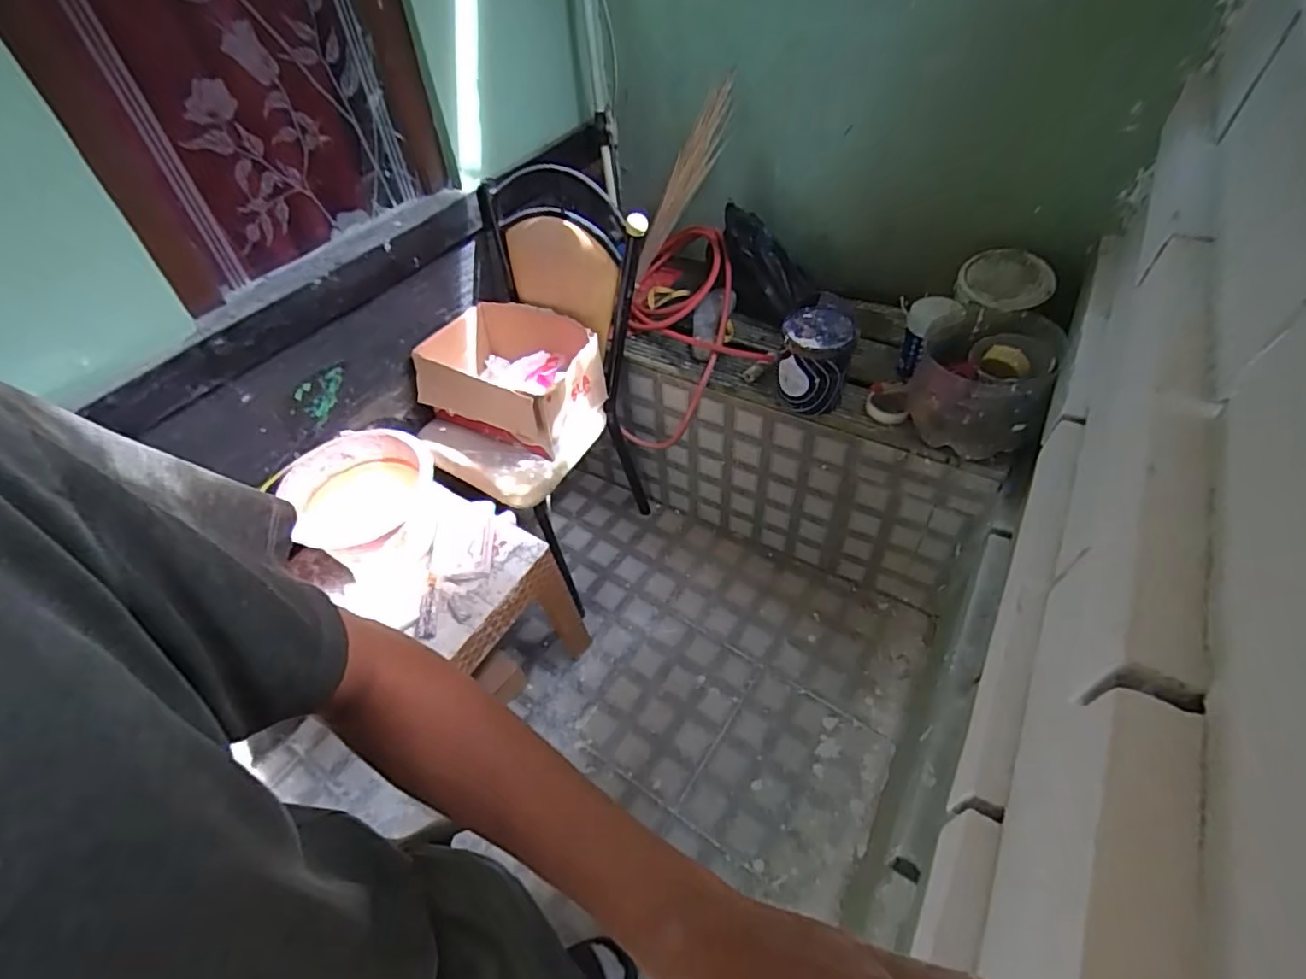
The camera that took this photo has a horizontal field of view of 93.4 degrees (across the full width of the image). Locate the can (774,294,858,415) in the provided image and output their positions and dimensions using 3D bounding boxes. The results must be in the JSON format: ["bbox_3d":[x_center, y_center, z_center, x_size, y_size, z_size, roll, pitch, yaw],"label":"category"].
[{"bbox_3d":[0.347,-0.281,1.327,0.146,0.186,0.142,-2,49,2],"label":"can"}]

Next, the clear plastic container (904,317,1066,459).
[{"bbox_3d":[0.624,-0.188,1.196,0.219,0.178,0.171,15,52,16],"label":"clear plastic container"}]

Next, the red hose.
[{"bbox_3d":[0.124,-0.411,1.624,0.358,0.400,0.465,5,49,8],"label":"red hose"}]

